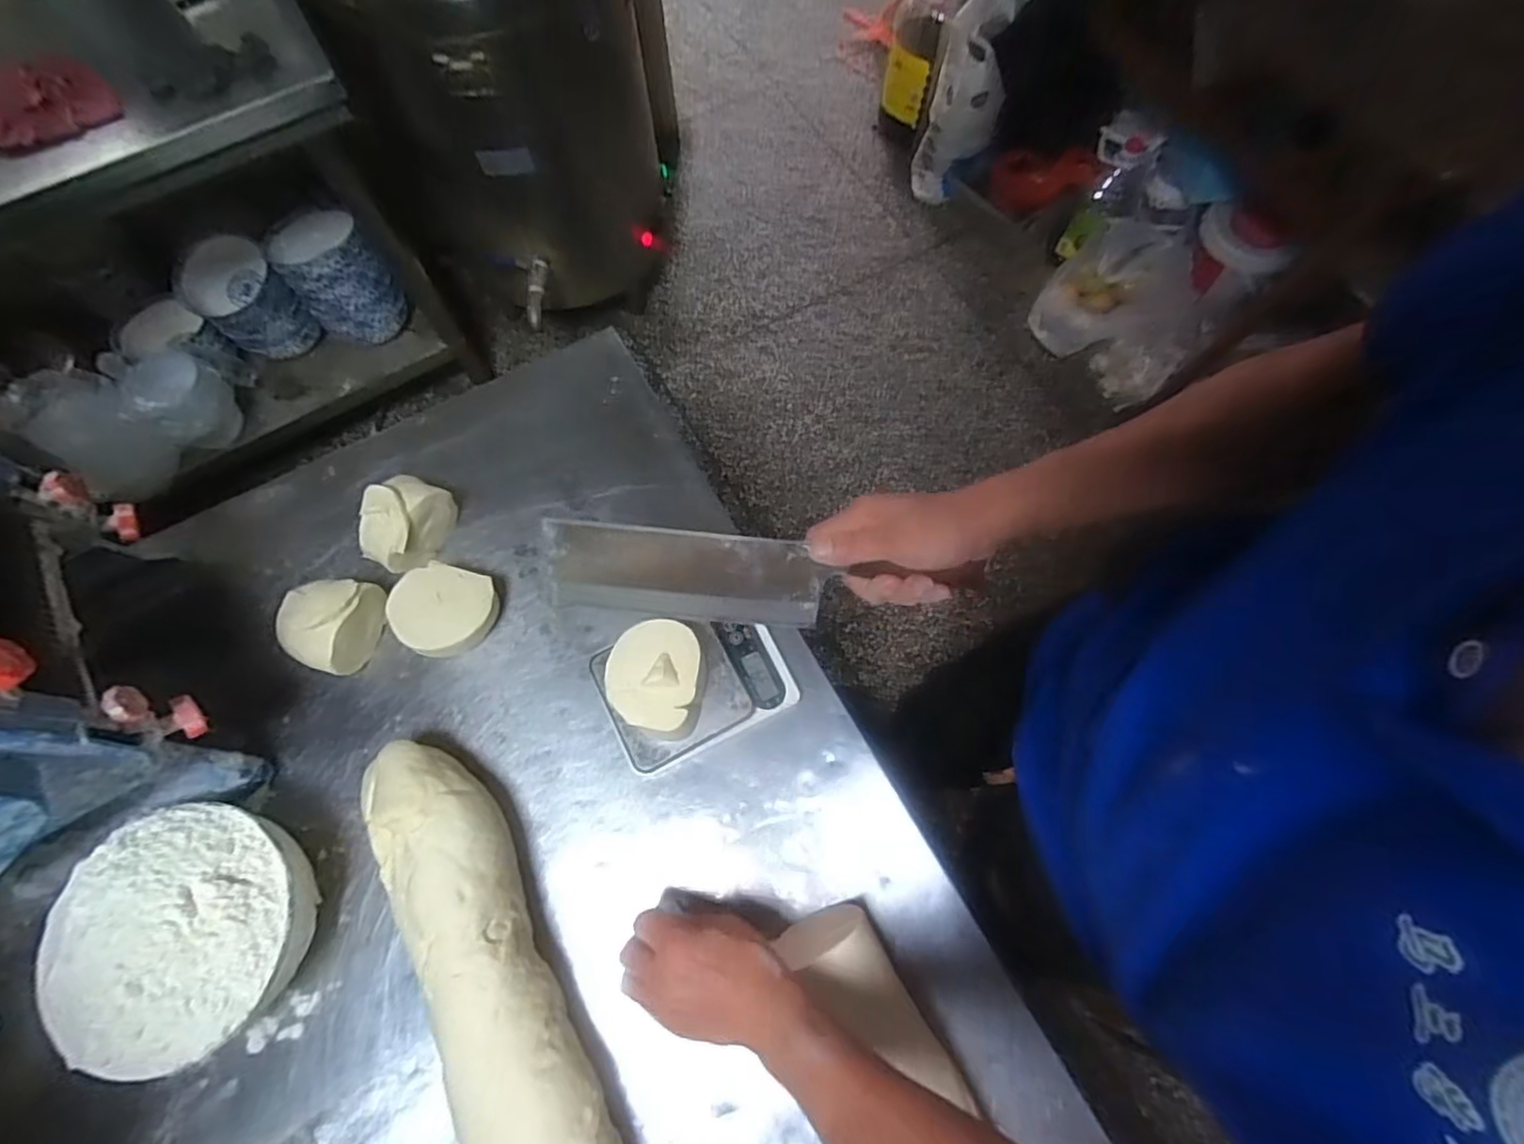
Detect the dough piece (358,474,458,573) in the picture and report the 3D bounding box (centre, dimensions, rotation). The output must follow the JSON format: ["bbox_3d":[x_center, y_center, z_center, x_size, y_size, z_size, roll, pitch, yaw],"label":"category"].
[{"bbox_3d":[-0.371,-0.050,0.685,0.071,0.069,0.096,25,73,10],"label":"dough piece"}]

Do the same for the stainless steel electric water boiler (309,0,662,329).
[{"bbox_3d":[-0.517,-0.986,1.396,0.540,0.731,0.565,-18,71,-6],"label":"stainless steel electric water boiler"}]

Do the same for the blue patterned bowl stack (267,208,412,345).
[{"bbox_3d":[-0.920,-0.641,1.430,0.186,0.196,0.207,-42,75,-13],"label":"blue patterned bowl stack"}]

